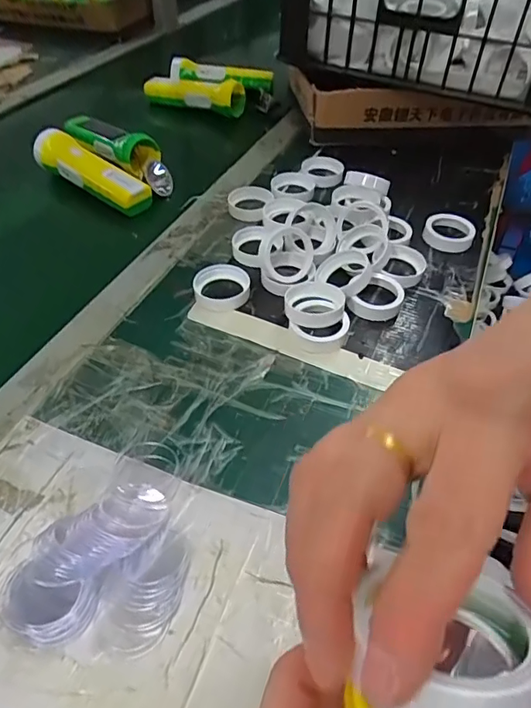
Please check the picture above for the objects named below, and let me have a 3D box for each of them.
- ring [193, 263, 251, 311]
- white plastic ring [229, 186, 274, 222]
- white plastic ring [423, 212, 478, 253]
[{"bbox_3d":[-0.042,-0.064,0.475,0.053,0.018,0.049,2,48,-2],"label":"ring"},{"bbox_3d":[-0.020,-0.179,0.577,0.050,0.015,0.052,2,48,-2],"label":"white plastic ring"},{"bbox_3d":[0.205,-0.136,0.544,0.052,0.015,0.052,2,48,-2],"label":"white plastic ring"}]

